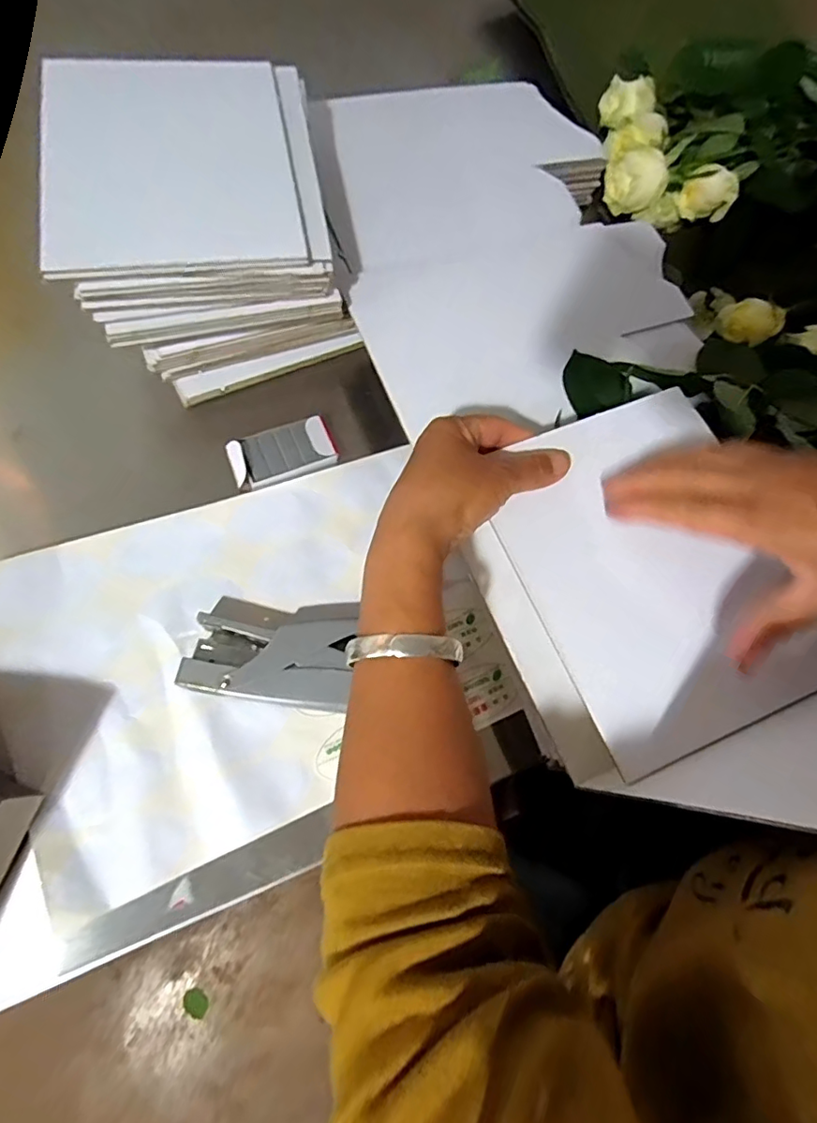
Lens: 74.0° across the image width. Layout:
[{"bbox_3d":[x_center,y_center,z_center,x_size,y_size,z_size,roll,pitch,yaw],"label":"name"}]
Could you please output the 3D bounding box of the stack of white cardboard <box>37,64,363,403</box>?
[{"bbox_3d":[-0.150,-0.253,0.403,0.185,0.117,0.216,-11,72,-11],"label":"stack of white cardboard"}]

